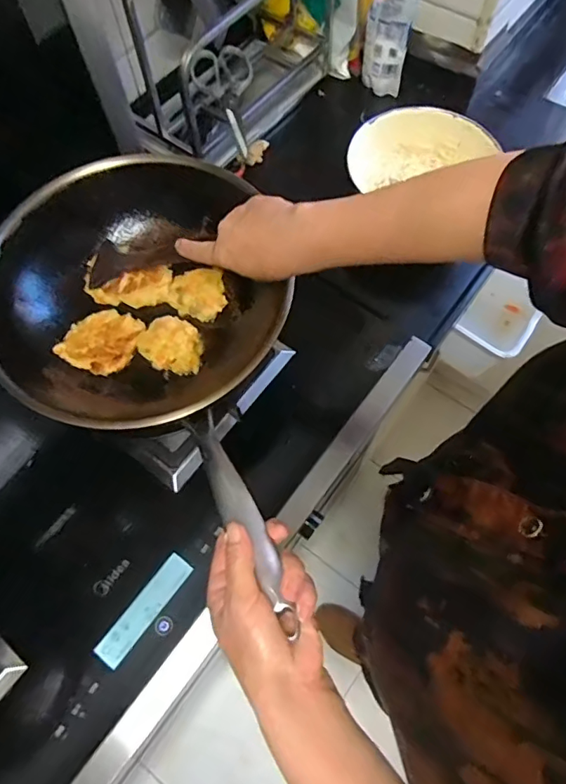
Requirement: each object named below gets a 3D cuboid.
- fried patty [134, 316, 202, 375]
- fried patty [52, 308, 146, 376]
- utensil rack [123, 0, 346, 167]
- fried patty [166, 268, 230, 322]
[{"bbox_3d":[-0.128,-0.057,0.568,0.076,0.017,0.063,13,66,7],"label":"fried patty"},{"bbox_3d":[-0.209,-0.061,0.575,0.080,0.010,0.080,18,67,10],"label":"fried patty"},{"bbox_3d":[-0.078,-0.534,0.701,0.196,0.271,0.335,40,72,18],"label":"utensil rack"},{"bbox_3d":[-0.103,-0.116,0.596,0.067,0.014,0.064,-5,65,-1],"label":"fried patty"}]

